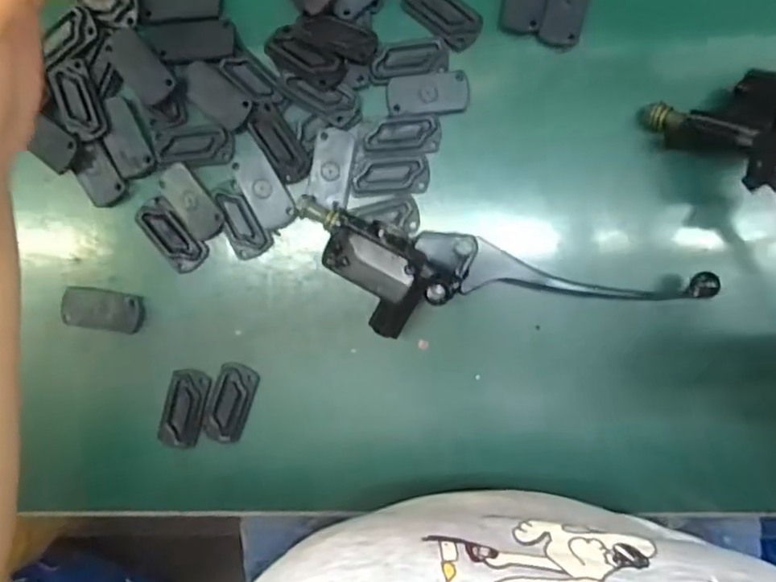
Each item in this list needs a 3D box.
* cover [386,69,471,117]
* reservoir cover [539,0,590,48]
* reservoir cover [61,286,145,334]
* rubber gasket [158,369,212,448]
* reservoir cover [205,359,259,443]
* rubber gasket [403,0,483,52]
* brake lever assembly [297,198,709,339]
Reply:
[{"bbox_3d":[0.024,-0.117,0.377,0.048,0.004,0.023,-3,93,2],"label":"cover"},{"bbox_3d":[0.106,-0.170,0.376,0.025,0.005,0.048,14,93,1],"label":"reservoir cover"},{"bbox_3d":[-0.177,0.012,0.396,0.048,0.007,0.025,8,93,1],"label":"reservoir cover"},{"bbox_3d":[-0.126,0.074,0.396,0.024,0.007,0.048,13,89,-10],"label":"rubber gasket"},{"bbox_3d":[-0.097,0.069,0.393,0.026,0.005,0.049,19,94,1],"label":"reservoir cover"},{"bbox_3d":[0.032,-0.166,0.379,0.050,0.004,0.024,39,94,-1],"label":"rubber gasket"},{"bbox_3d":[0.064,0.001,0.356,0.239,0.055,0.061,11,93,1],"label":"brake lever assembly"}]

